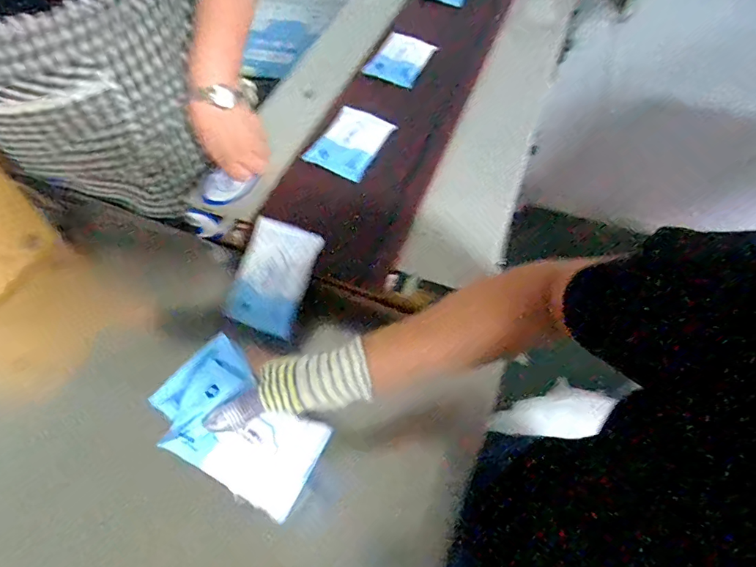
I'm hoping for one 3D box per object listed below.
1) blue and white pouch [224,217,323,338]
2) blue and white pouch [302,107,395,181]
[{"bbox_3d":[-0.132,-0.009,0.581,0.089,0.011,0.136,18,86,2],"label":"blue and white pouch"},{"bbox_3d":[-0.039,-0.219,0.697,0.092,0.016,0.142,24,60,13],"label":"blue and white pouch"}]

